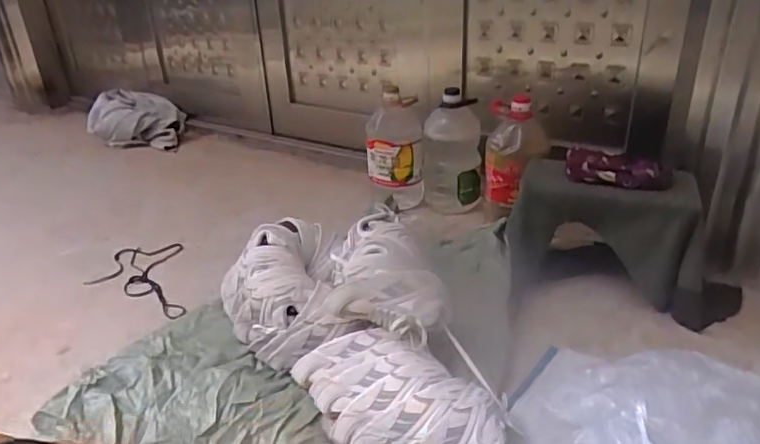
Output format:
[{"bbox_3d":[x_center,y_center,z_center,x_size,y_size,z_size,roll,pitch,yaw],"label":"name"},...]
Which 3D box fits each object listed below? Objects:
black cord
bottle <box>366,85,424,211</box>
[{"bbox_3d":[-0.554,0.130,1.436,0.381,0.019,0.234,13,31,27],"label":"black cord"},{"bbox_3d":[0.041,-0.203,1.627,0.157,0.327,0.127,-3,27,-1],"label":"bottle"}]

